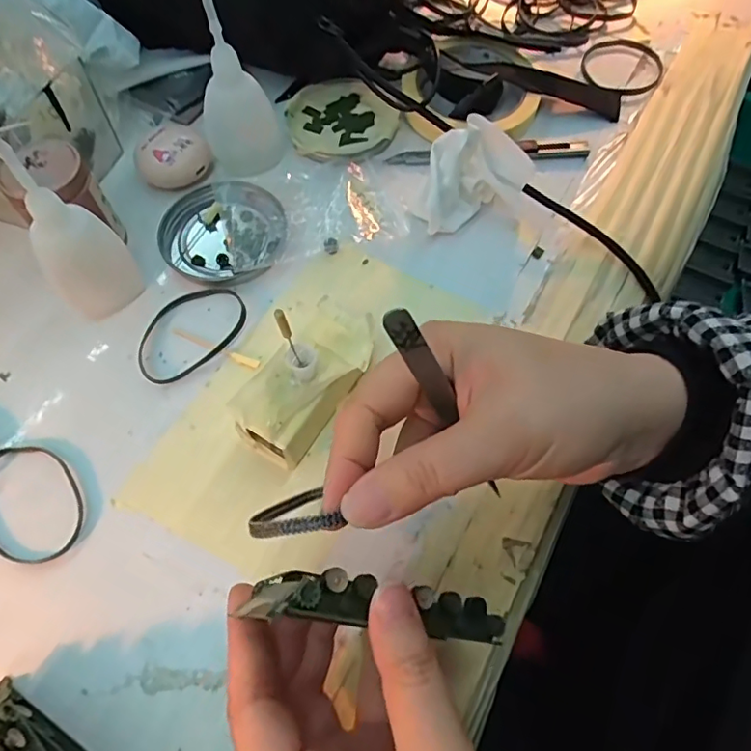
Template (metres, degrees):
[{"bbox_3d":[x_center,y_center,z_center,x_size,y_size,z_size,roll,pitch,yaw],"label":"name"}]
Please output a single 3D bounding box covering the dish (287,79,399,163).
[{"bbox_3d":[-0.024,-0.183,0.397,0.078,0.014,0.072,0,64,0],"label":"dish"}]

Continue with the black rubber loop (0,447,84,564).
[{"bbox_3d":[-0.176,0.064,0.277,0.069,0.004,0.047,39,70,17],"label":"black rubber loop"}]

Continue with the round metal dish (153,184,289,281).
[{"bbox_3d":[-0.097,-0.091,0.352,0.078,0.010,0.077,0,64,0],"label":"round metal dish"}]

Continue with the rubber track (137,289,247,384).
[{"bbox_3d":[-0.109,-0.028,0.322,0.070,0.005,0.050,-35,69,-16],"label":"rubber track"}]

